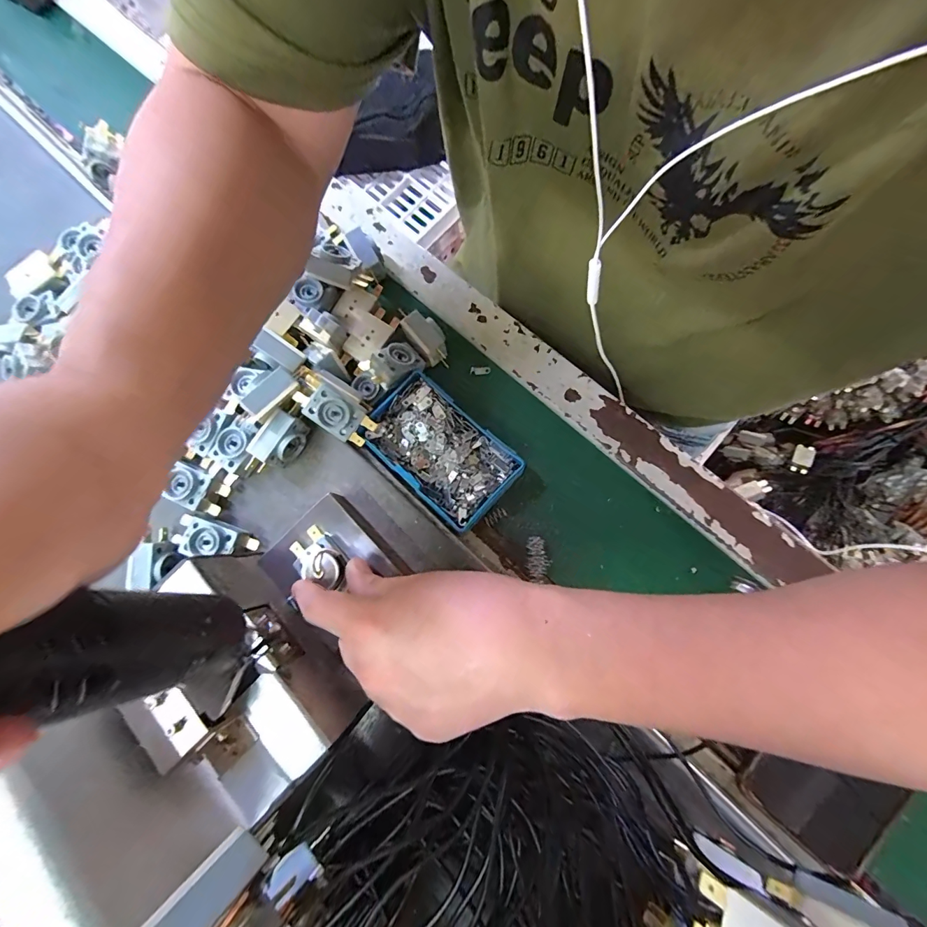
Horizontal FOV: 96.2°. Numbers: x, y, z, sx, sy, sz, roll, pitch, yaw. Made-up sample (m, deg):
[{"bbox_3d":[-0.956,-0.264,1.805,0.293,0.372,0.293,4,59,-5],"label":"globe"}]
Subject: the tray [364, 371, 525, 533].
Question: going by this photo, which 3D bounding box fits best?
[{"bbox_3d":[-0.018,-0.010,0.321,0.113,0.020,0.069,42,85,12],"label":"tray"}]

